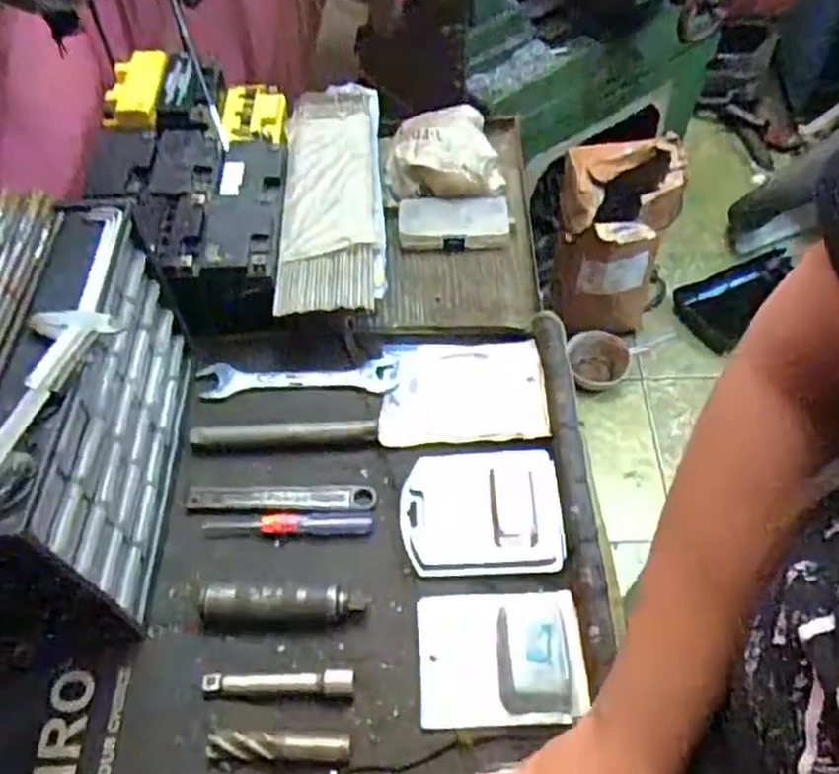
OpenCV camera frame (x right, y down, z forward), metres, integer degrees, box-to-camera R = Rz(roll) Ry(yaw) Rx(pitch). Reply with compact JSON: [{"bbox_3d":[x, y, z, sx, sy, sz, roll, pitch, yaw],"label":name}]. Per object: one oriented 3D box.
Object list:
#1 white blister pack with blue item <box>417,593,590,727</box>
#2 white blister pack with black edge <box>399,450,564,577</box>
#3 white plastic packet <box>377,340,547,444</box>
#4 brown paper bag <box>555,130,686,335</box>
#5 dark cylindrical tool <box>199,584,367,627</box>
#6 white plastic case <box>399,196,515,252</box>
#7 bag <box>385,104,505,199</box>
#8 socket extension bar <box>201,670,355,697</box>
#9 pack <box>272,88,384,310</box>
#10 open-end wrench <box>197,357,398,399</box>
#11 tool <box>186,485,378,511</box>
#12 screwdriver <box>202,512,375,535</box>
[{"bbox_3d":[0.065,0.214,0.593,0.129,0.025,0.103,-2,54,1],"label":"white blister pack with blue item"},{"bbox_3d":[0.054,0.109,0.664,0.139,0.023,0.116,-1,54,2],"label":"white blister pack with black edge"},{"bbox_3d":[0.044,0.005,0.749,0.161,0.013,0.125,-1,54,2],"label":"white plastic packet"},{"bbox_3d":[0.402,-0.288,1.579,0.232,0.429,0.178,6,55,7],"label":"brown paper bag"},{"bbox_3d":[-0.116,0.181,0.615,0.132,0.033,0.029,-2,54,1],"label":"dark cylindrical tool"},{"bbox_3d":[0.043,-0.199,0.886,0.134,0.026,0.067,-4,54,-1],"label":"white plastic case"},{"bbox_3d":[0.030,-0.299,0.915,0.147,0.046,0.141,3,55,5],"label":"bag"},{"bbox_3d":[-0.111,0.233,0.584,0.116,0.012,0.017,-1,54,2],"label":"socket extension bar"},{"bbox_3d":[-0.097,-0.230,0.843,0.111,0.034,0.373,-3,54,0],"label":"pack"},{"bbox_3d":[-0.126,-0.011,0.771,0.203,0.013,0.041,-2,54,1],"label":"open-end wrench"},{"bbox_3d":[-0.128,0.102,0.685,0.172,0.011,0.026,-2,54,1],"label":"tool"},{"bbox_3d":[-0.116,0.123,0.660,0.148,0.010,0.019,0,54,3],"label":"screwdriver"}]

